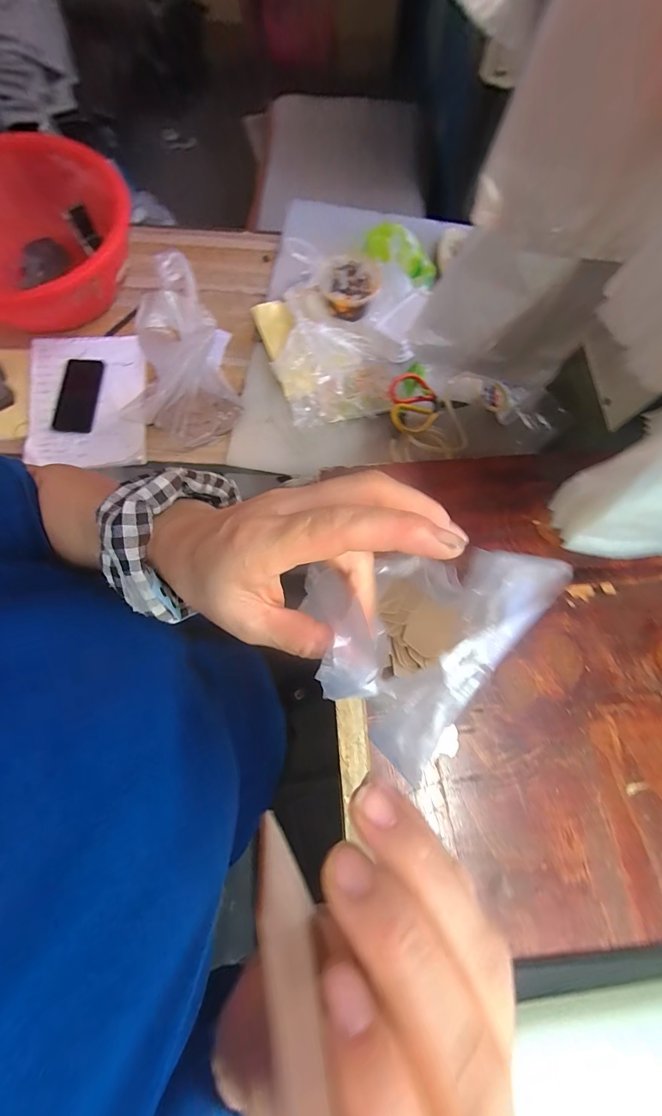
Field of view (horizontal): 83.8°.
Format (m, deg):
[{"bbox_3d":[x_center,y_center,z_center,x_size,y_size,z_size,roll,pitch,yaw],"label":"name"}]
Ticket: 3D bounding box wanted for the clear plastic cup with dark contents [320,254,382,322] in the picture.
[{"bbox_3d":[0.036,-0.503,0.695,0.109,0.064,0.117,-7,76,-3],"label":"clear plastic cup with dark contents"}]

